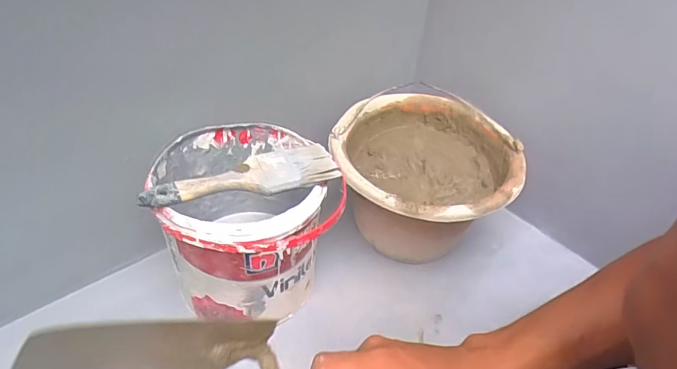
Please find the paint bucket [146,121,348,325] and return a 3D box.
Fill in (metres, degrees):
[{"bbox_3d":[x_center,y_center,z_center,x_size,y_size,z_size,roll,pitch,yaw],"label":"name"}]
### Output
[{"bbox_3d":[-0.104,0.059,0.521,0.182,0.186,0.206,-17,45,-24],"label":"paint bucket"}]

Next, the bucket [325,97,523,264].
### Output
[{"bbox_3d":[0.112,0.004,0.617,0.232,0.150,0.234,3,40,-2],"label":"bucket"}]

